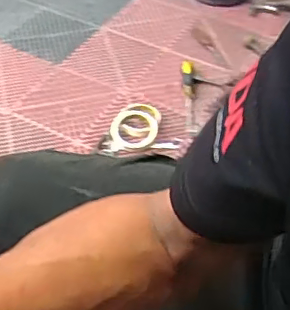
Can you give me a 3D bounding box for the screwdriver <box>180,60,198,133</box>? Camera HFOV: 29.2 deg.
[{"bbox_3d":[0.101,-0.138,1.273,0.030,0.027,0.221,0,47,1],"label":"screwdriver"}]

